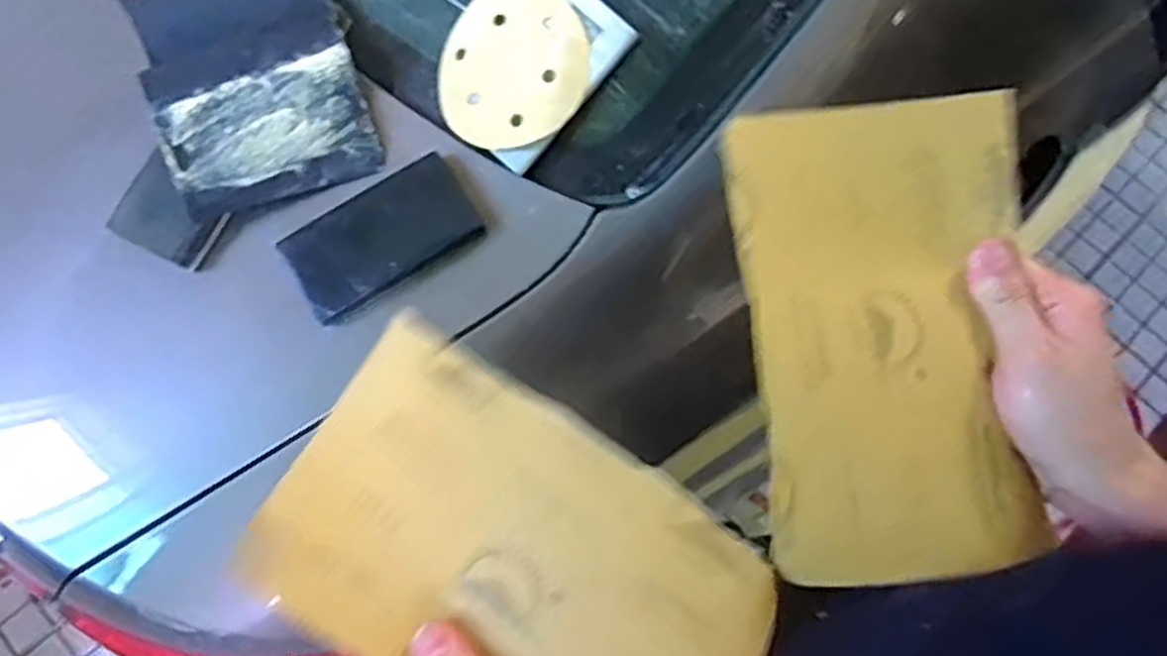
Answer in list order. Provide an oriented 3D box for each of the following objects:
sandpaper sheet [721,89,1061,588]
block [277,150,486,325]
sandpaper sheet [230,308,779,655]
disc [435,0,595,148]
[{"bbox_3d":[0.152,0.002,0.387,0.139,0.018,0.226,-5,81,-4],"label":"sandpaper sheet"},{"bbox_3d":[-0.146,-0.067,0.585,0.134,0.026,0.072,-31,74,-12],"label":"block"},{"bbox_3d":[-0.028,0.111,0.373,0.227,0.028,0.140,31,72,9],"label":"sandpaper sheet"},{"bbox_3d":[-0.055,-0.193,0.593,0.119,0.010,0.123,-2,84,20],"label":"disc"}]

